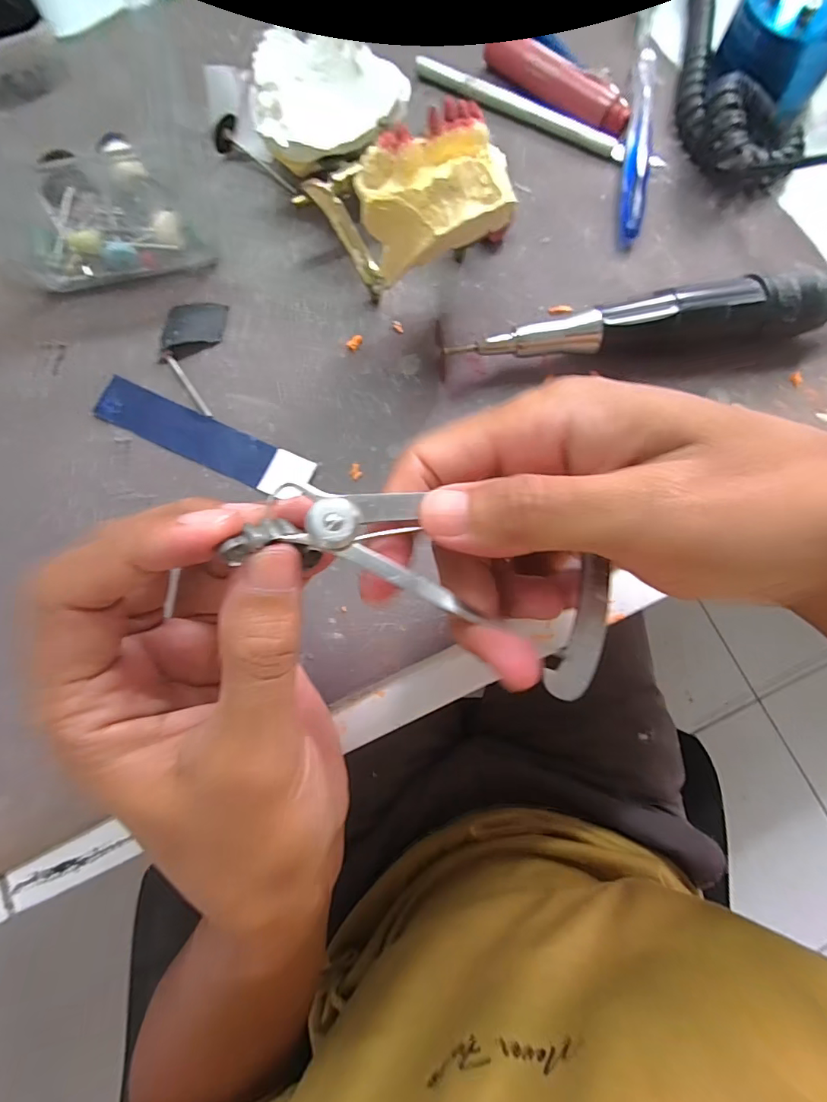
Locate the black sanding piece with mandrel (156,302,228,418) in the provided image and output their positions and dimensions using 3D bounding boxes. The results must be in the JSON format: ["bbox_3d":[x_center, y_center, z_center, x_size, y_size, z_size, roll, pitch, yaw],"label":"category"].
[{"bbox_3d":[-0.104,-0.091,0.224,0.028,0.005,0.057,4,78,0],"label":"black sanding piece with mandrel"}]

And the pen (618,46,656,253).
[{"bbox_3d":[0.115,-0.206,0.248,0.015,0.013,0.110,12,78,2],"label":"pen"}]

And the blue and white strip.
[{"bbox_3d":[-0.093,-0.050,0.216,0.100,0.004,0.020,24,79,4],"label":"blue and white strip"}]

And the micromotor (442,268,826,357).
[{"bbox_3d":[0.114,-0.101,0.218,0.187,0.028,0.022,-6,78,-2],"label":"micromotor"}]

